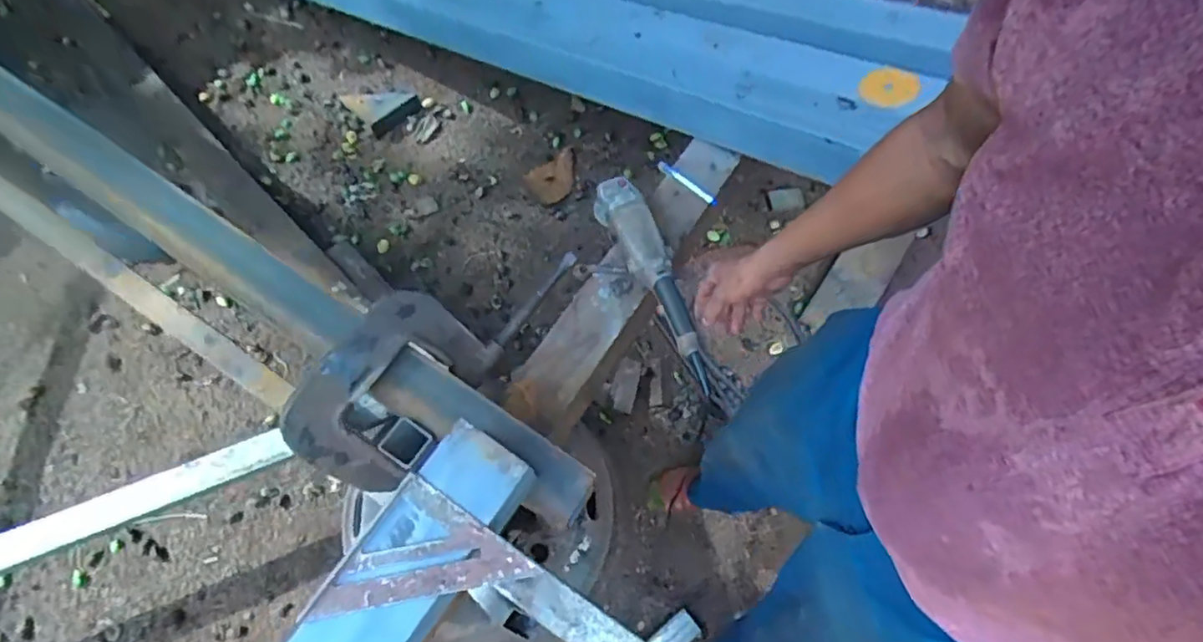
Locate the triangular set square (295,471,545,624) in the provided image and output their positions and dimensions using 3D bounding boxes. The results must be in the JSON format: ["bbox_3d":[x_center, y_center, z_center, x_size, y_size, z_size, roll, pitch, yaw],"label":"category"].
[{"bbox_3d":[-0.193,0.227,0.649,0.223,0.014,0.120,-9,67,-6],"label":"triangular set square"}]

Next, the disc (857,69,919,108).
[{"bbox_3d":[0.466,-0.378,1.001,0.088,0.012,0.097,-6,61,13],"label":"disc"}]

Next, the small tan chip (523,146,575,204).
[{"bbox_3d":[-0.123,-0.394,1.689,0.168,0.023,0.123,-35,72,-16],"label":"small tan chip"}]

